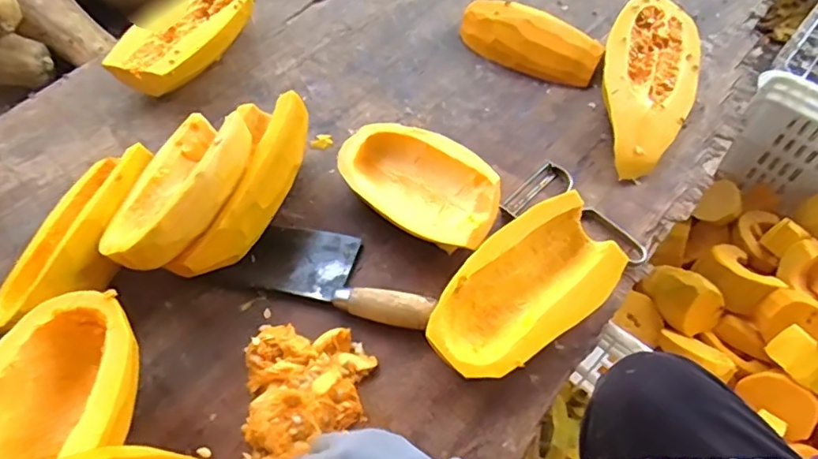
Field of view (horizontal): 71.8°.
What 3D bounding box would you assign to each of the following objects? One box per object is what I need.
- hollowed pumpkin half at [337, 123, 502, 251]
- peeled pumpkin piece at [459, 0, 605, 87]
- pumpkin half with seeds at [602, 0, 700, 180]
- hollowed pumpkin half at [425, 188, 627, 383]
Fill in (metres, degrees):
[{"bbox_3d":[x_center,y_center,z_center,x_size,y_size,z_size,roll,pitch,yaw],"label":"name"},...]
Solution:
[{"bbox_3d":[0.007,-0.043,0.595,0.184,0.061,0.107,31,61,18],"label":"hollowed pumpkin half"},{"bbox_3d":[0.164,-0.261,0.763,0.195,0.048,0.088,25,59,14],"label":"peeled pumpkin piece"},{"bbox_3d":[0.291,-0.181,0.697,0.115,0.062,0.265,21,58,12],"label":"pumpkin half with seeds"},{"bbox_3d":[0.104,0.059,0.522,0.201,0.063,0.104,-32,63,-21],"label":"hollowed pumpkin half"}]

